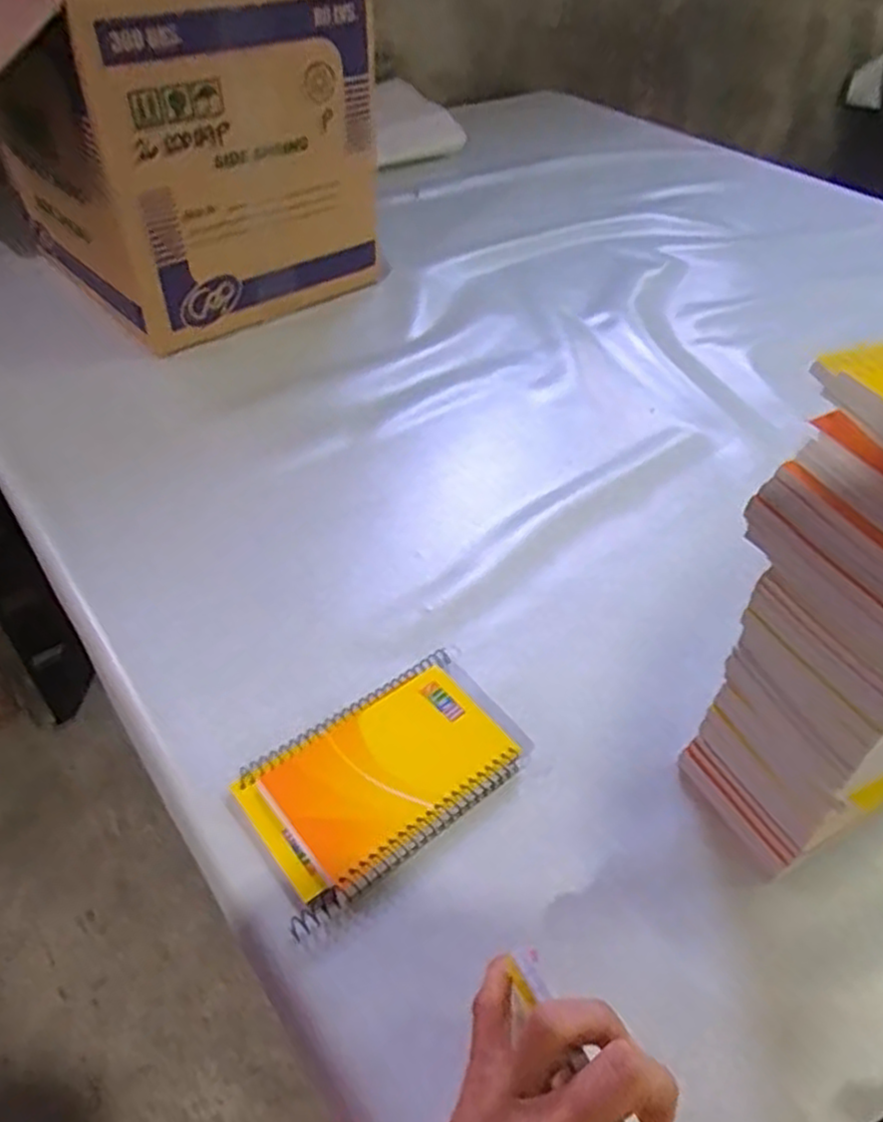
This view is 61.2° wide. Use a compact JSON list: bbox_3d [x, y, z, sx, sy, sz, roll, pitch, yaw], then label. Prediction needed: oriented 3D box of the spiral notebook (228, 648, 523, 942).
[{"bbox_3d":[-0.035,0.123,0.436,0.150,0.015,0.097,-29,52,-27],"label":"spiral notebook"}]

